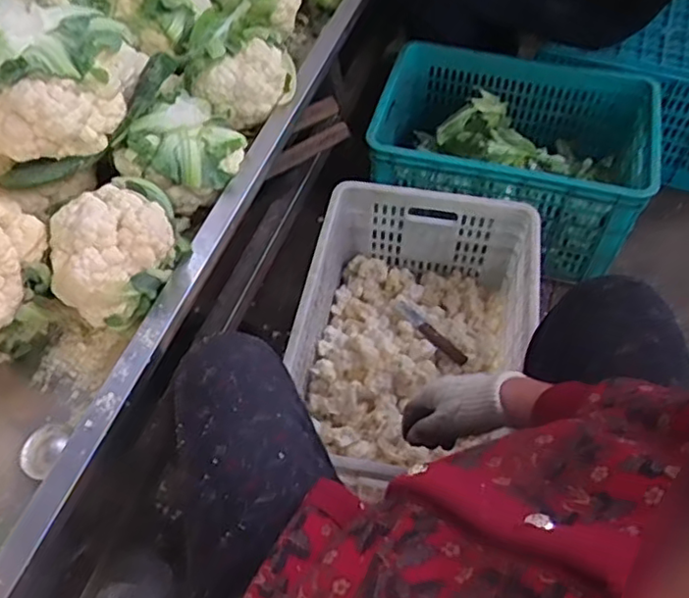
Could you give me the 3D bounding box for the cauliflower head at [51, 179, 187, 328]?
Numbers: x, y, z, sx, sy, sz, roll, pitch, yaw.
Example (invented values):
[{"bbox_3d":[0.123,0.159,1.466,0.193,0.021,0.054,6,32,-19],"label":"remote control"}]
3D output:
[{"bbox_3d":[-0.269,-0.069,0.757,0.126,0.106,0.167,25,59,17],"label":"cauliflower head"}]

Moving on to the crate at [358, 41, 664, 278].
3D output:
[{"bbox_3d":[0.354,-0.325,1.388,0.550,0.252,0.415,11,56,8],"label":"crate"}]

